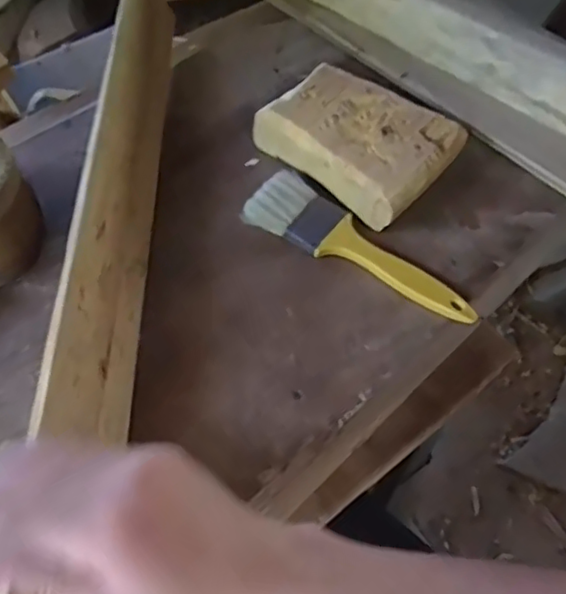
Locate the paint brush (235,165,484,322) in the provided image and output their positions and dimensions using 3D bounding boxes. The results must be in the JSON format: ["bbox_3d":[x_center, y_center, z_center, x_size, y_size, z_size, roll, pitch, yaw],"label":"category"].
[{"bbox_3d":[0.053,-0.033,0.455,0.175,0.012,0.048,34,59,18],"label":"paint brush"}]

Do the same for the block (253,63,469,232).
[{"bbox_3d":[0.062,-0.123,0.493,0.133,0.034,0.101,39,61,20],"label":"block"}]

